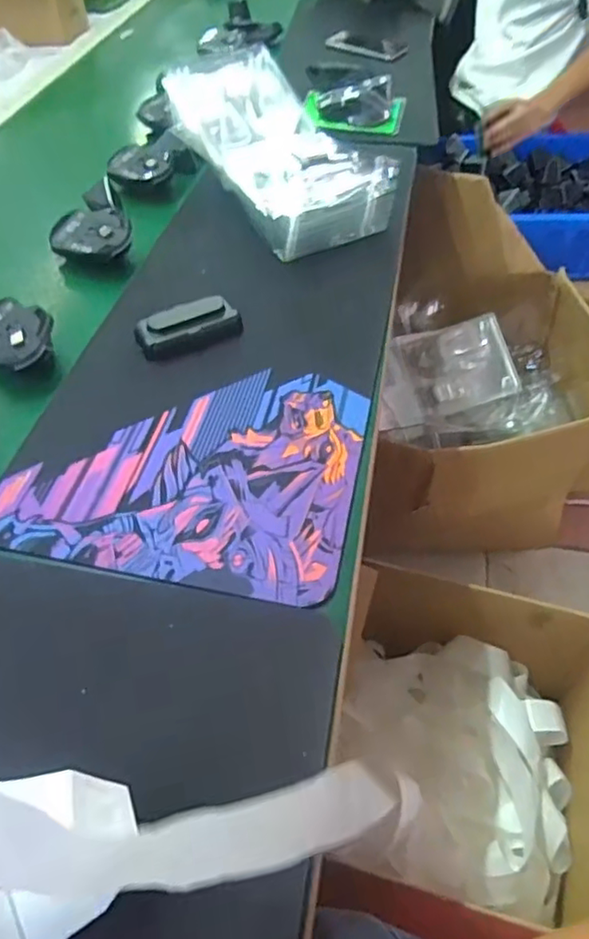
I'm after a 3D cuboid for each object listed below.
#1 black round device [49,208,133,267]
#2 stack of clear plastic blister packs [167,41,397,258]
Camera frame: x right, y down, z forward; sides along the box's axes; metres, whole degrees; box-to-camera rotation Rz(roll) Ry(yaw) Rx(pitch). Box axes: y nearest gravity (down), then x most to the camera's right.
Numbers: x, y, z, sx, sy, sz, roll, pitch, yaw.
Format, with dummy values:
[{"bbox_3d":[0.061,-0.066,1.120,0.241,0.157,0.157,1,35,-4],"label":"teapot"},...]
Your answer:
[{"bbox_3d":[-0.247,-0.282,0.754,0.095,0.031,0.095,-8,50,-6],"label":"black round device"},{"bbox_3d":[-0.031,-0.437,0.823,0.171,0.085,0.370,-26,67,-19],"label":"stack of clear plastic blister packs"}]

